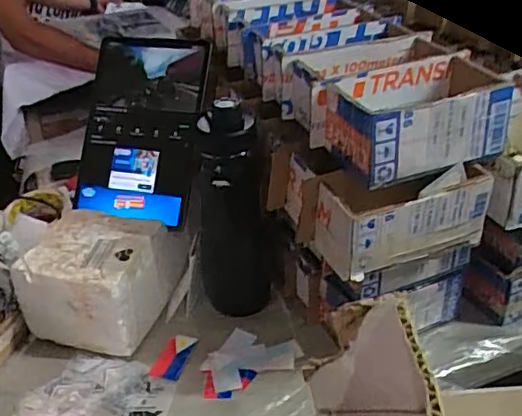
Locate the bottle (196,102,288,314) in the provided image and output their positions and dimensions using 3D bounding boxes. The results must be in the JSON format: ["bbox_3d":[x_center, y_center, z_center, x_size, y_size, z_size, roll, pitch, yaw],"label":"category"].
[{"bbox_3d":[-0.031,0.005,0.717,0.097,0.275,0.080,3,32,8],"label":"bottle"}]

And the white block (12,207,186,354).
[{"bbox_3d":[-0.190,0.092,0.736,0.163,0.118,0.136,8,33,16],"label":"white block"}]

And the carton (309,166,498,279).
[{"bbox_3d":[0.133,0.003,0.585,0.162,0.087,0.078,-14,34,-17],"label":"carton"}]

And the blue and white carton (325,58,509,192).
[{"bbox_3d":[0.156,-0.088,0.580,0.173,0.070,0.110,-18,35,-23],"label":"blue and white carton"}]

